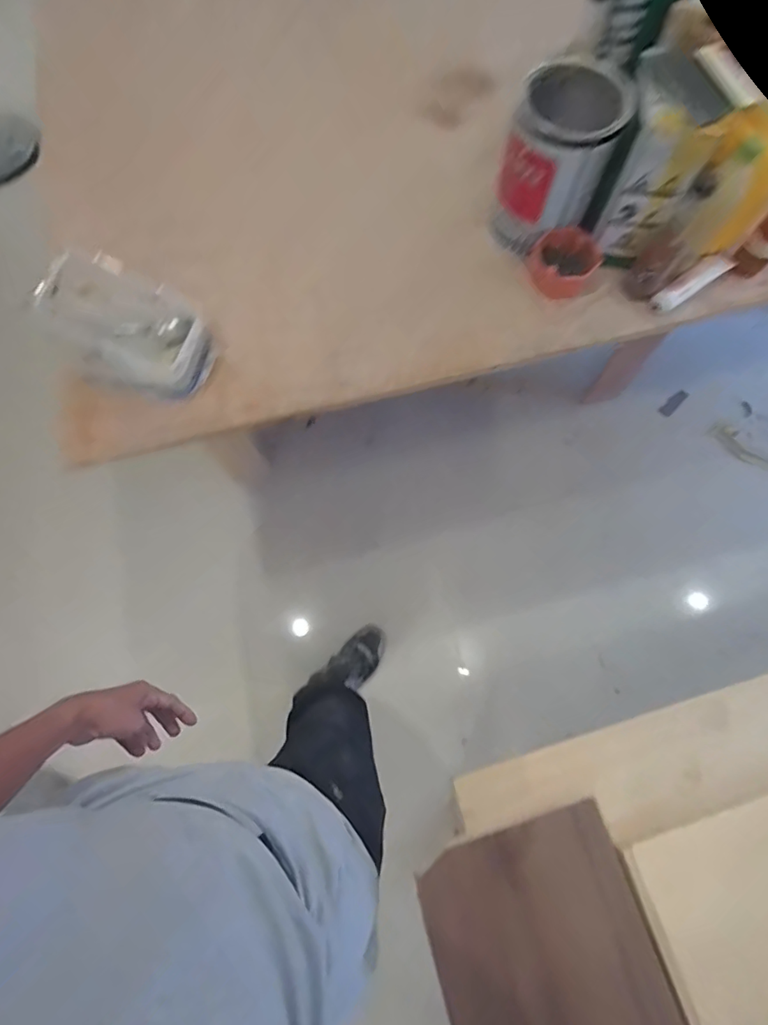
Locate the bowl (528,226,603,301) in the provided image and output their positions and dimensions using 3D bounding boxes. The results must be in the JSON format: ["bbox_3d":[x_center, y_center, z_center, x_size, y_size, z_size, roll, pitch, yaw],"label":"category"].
[{"bbox_3d":[0.292,-0.401,0.802,0.109,0.050,0.114,20,73,7],"label":"bowl"}]

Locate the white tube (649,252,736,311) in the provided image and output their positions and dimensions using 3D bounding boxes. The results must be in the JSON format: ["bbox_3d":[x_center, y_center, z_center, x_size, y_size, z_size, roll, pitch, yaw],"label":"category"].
[{"bbox_3d":[0.514,-0.383,0.808,0.168,0.025,0.039,-35,75,-10],"label":"white tube"}]

